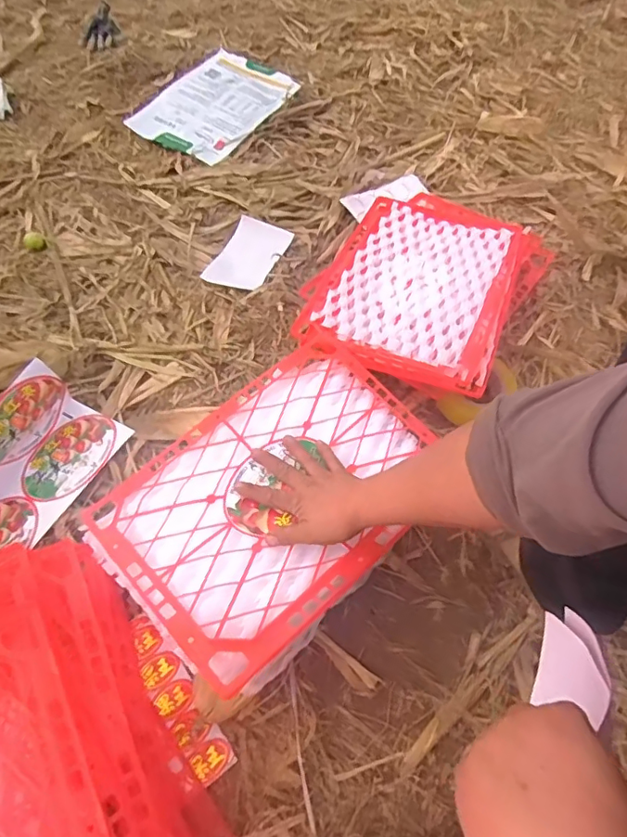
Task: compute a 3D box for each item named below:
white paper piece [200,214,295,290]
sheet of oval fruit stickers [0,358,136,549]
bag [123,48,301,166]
[{"bbox_3d":[-0.129,-0.333,1.071,0.120,0.017,0.187,22,64,11],"label":"white paper piece"},{"bbox_3d":[-0.432,0.090,0.763,0.164,0.097,0.334,24,63,10],"label":"sheet of oval fruit stickers"},{"bbox_3d":[-0.241,-0.780,1.314,0.264,0.022,0.375,38,74,14],"label":"bag"}]

